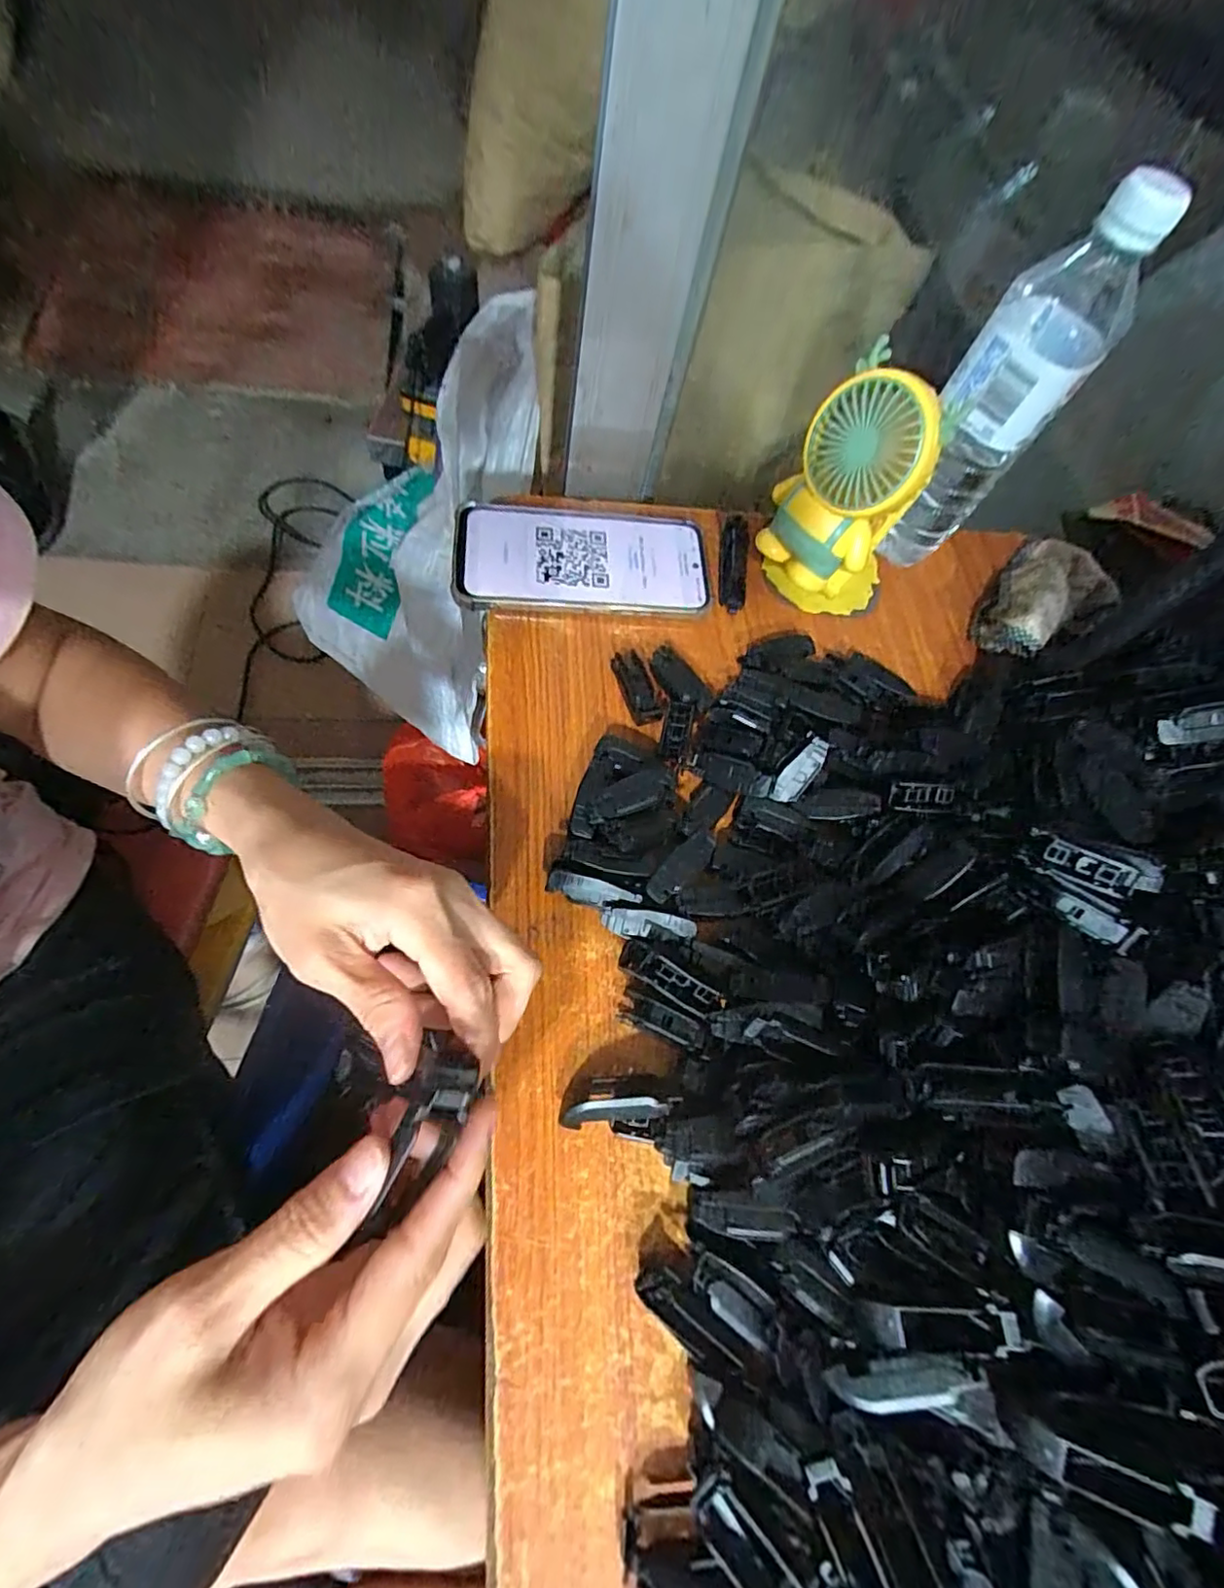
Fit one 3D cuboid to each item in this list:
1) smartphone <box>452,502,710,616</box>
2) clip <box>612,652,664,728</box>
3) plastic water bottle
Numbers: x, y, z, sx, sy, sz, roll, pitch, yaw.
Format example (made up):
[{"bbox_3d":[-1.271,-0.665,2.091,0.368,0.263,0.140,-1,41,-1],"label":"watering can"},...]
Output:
[{"bbox_3d":[-0.018,-0.156,0.398,0.165,0.009,0.082,-1,69,-9],"label":"smartphone"},{"bbox_3d":[0.016,-0.066,0.366,0.019,0.011,0.048,-17,72,-16],"label":"clip"},{"bbox_3d":[0.236,-0.239,0.375,0.064,0.209,0.071,39,66,7],"label":"plastic water bottle"}]

